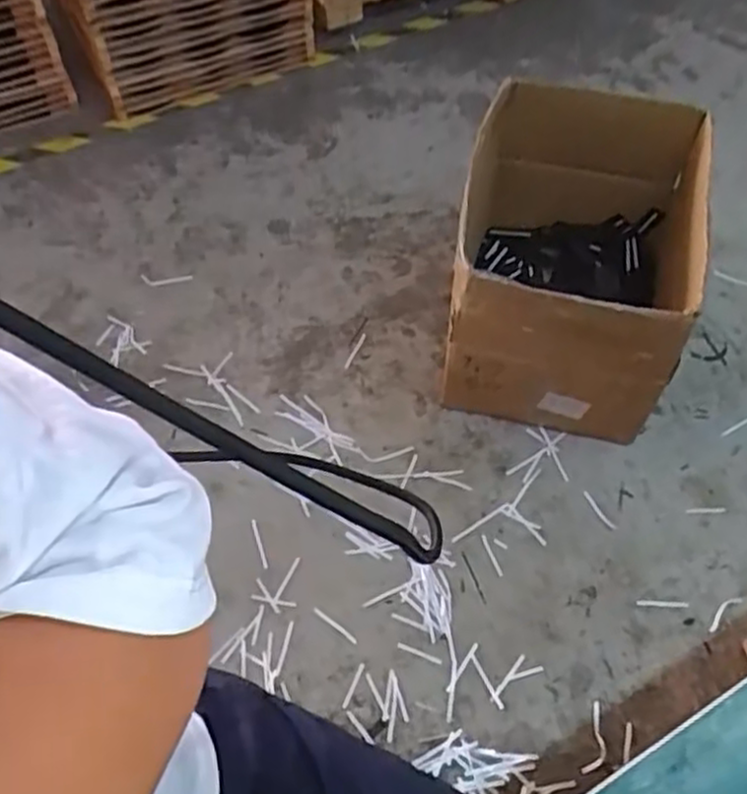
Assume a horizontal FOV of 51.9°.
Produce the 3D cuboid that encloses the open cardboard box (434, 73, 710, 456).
[{"bbox_3d":[0.307,-0.244,1.254,0.354,0.323,0.521,12,57,9],"label":"open cardboard box"}]

